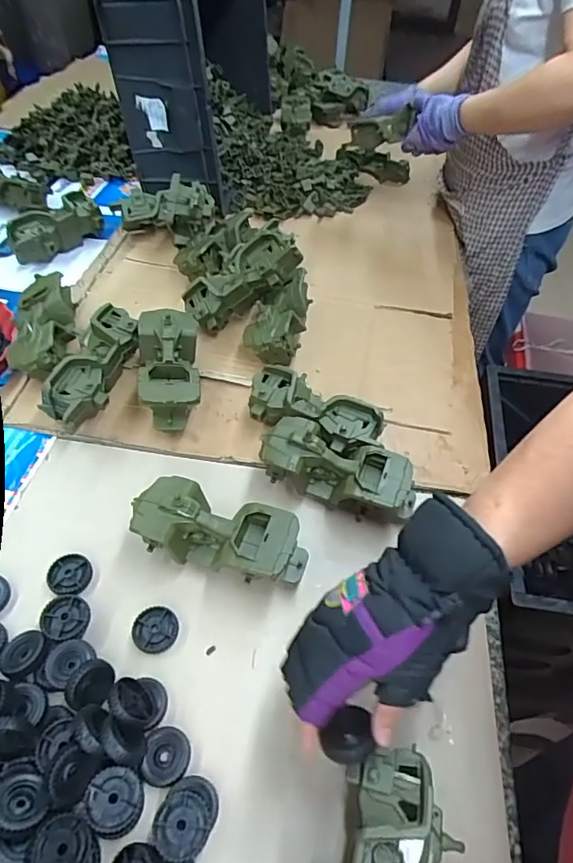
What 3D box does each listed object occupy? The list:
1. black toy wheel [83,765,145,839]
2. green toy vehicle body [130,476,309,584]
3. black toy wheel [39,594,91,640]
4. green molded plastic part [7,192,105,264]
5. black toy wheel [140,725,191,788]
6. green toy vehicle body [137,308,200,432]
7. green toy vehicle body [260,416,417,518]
[{"bbox_3d":[-0.140,0.300,0.416,0.043,0.025,0.044,2,50,-2],"label":"black toy wheel"},{"bbox_3d":[-0.070,0.110,0.550,0.184,0.072,0.076,16,51,10],"label":"green toy vehicle body"},{"bbox_3d":[-0.219,0.185,0.510,0.051,0.016,0.044,35,57,23],"label":"black toy wheel"},{"bbox_3d":[-0.418,-0.366,0.927,0.068,0.063,0.174,23,53,15],"label":"green molded plastic part"},{"bbox_3d":[-0.104,0.283,0.446,0.040,0.013,0.043,2,50,-2],"label":"black toy wheel"},{"bbox_3d":[-0.159,-0.082,0.696,0.081,0.080,0.180,-4,51,-7],"label":"green toy vehicle body"},{"bbox_3d":[0.061,0.046,0.609,0.183,0.077,0.080,19,52,12],"label":"green toy vehicle body"}]

